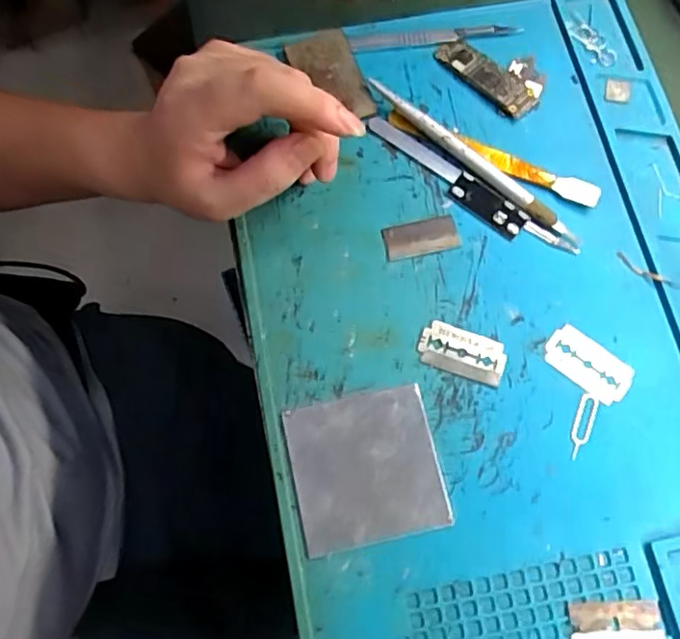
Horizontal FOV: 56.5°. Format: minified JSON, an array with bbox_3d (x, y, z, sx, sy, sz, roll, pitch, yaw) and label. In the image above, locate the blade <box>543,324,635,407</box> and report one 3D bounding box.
[{"bbox_3d":[0.122,0.022,0.310,0.043,0.004,0.024,35,76,12],"label":"blade"}]

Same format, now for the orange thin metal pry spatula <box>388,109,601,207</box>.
[{"bbox_3d":[0.082,-0.089,0.344,0.120,0.004,0.012,26,74,9],"label":"orange thin metal pry spatula"}]

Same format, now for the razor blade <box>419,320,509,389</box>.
[{"bbox_3d":[0.061,0.016,0.313,0.042,0.004,0.023,19,76,5],"label":"razor blade"}]

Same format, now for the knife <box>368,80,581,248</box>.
[{"bbox_3d":[0.071,-0.087,0.340,0.014,0.012,0.137,-43,76,-12],"label":"knife"}]

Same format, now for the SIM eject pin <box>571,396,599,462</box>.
[{"bbox_3d":[0.116,0.051,0.302,0.009,0.004,0.033,23,73,3],"label":"SIM eject pin"}]

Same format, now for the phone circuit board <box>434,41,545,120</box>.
[{"bbox_3d":[0.089,-0.143,0.361,0.062,0.004,0.036,42,77,13],"label":"phone circuit board"}]

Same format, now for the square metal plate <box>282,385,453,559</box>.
[{"bbox_3d":[0.012,0.069,0.294,0.066,0.004,0.066,-11,72,-4],"label":"square metal plate"}]

